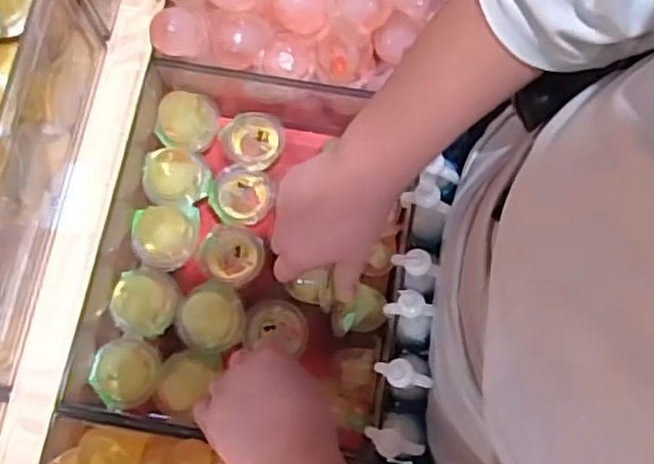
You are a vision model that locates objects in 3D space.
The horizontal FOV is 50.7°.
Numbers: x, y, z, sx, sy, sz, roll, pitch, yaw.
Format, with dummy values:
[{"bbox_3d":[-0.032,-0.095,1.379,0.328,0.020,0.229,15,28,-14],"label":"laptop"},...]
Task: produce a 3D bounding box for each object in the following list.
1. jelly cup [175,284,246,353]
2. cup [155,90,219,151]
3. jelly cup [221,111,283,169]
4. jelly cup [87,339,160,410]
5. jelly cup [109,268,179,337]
[{"bbox_3d":[-0.101,0.072,0.590,0.057,0.043,0.055,0,75,0],"label":"jelly cup"},{"bbox_3d":[-0.135,-0.103,0.639,0.056,0.041,0.056,0,75,0],"label":"cup"},{"bbox_3d":[-0.067,-0.084,0.656,0.060,0.034,0.056,0,75,0],"label":"jelly cup"},{"bbox_3d":[-0.165,0.117,0.567,0.048,0.037,0.057,16,76,4],"label":"jelly cup"},{"bbox_3d":[-0.157,0.058,0.590,0.053,0.038,0.058,0,75,0],"label":"jelly cup"}]

